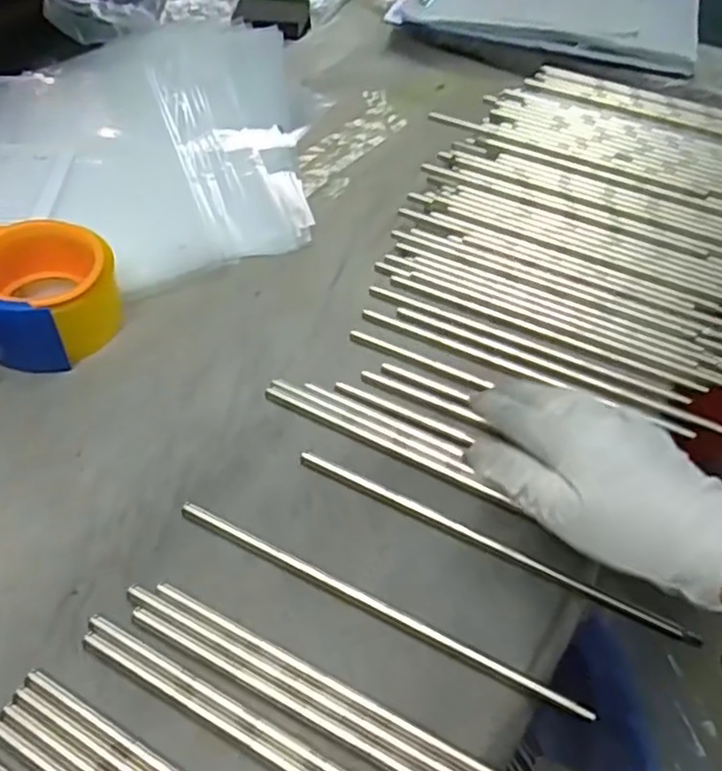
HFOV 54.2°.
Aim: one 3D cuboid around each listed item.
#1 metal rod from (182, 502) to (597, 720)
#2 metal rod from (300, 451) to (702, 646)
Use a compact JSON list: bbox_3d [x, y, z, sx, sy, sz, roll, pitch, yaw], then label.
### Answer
[{"bbox_3d":[0.004,0.109,0.351,0.225,0.004,0.008,23,51,17],"label":"metal rod"},{"bbox_3d":[0.066,0.083,0.377,0.225,0.004,0.010,23,51,17],"label":"metal rod"}]

